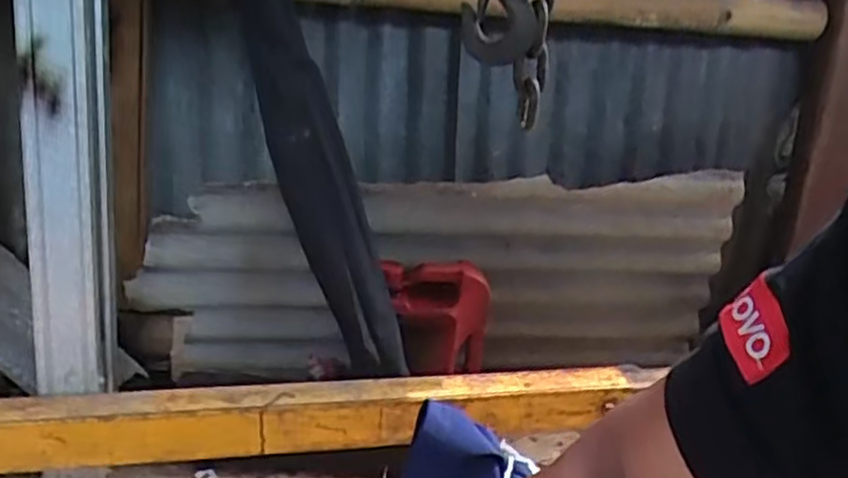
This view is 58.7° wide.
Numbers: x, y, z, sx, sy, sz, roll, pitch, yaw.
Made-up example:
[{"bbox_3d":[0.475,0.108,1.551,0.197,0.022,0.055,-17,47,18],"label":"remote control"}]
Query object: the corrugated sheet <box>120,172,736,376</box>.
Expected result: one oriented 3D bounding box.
[{"bbox_3d":[0.017,0.074,1.377,1.038,0.444,0.071,-1,38,-10],"label":"corrugated sheet"}]

